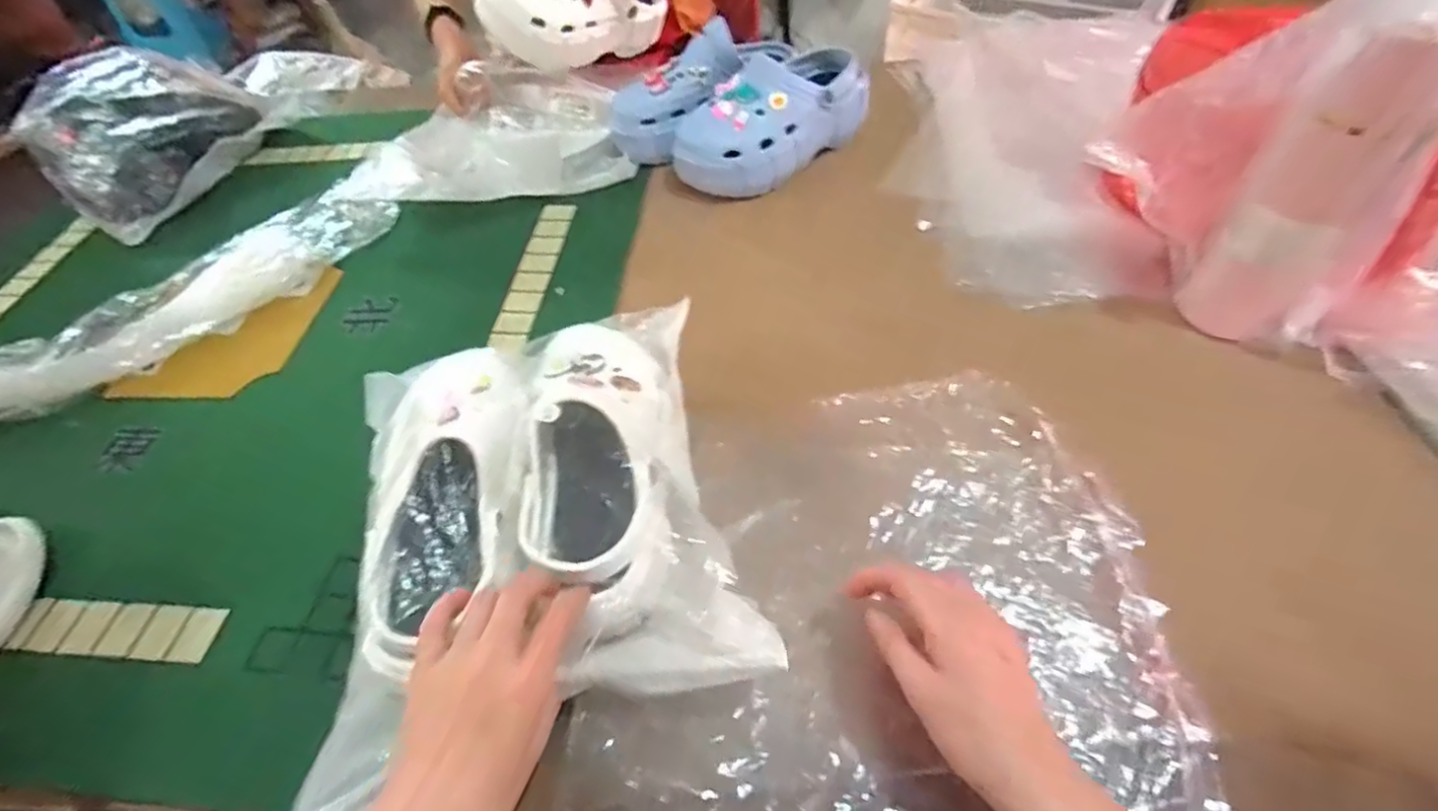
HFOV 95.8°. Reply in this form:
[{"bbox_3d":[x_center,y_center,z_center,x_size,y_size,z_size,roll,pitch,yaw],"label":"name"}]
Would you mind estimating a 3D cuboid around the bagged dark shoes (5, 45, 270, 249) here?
[{"bbox_3d":[-0.765,-0.367,0.861,0.212,0.122,0.252,24,58,22],"label":"bagged dark shoes"}]

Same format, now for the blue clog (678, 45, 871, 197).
[{"bbox_3d":[0.063,-0.332,0.757,0.228,0.095,0.105,-32,56,-19],"label":"blue clog"}]

